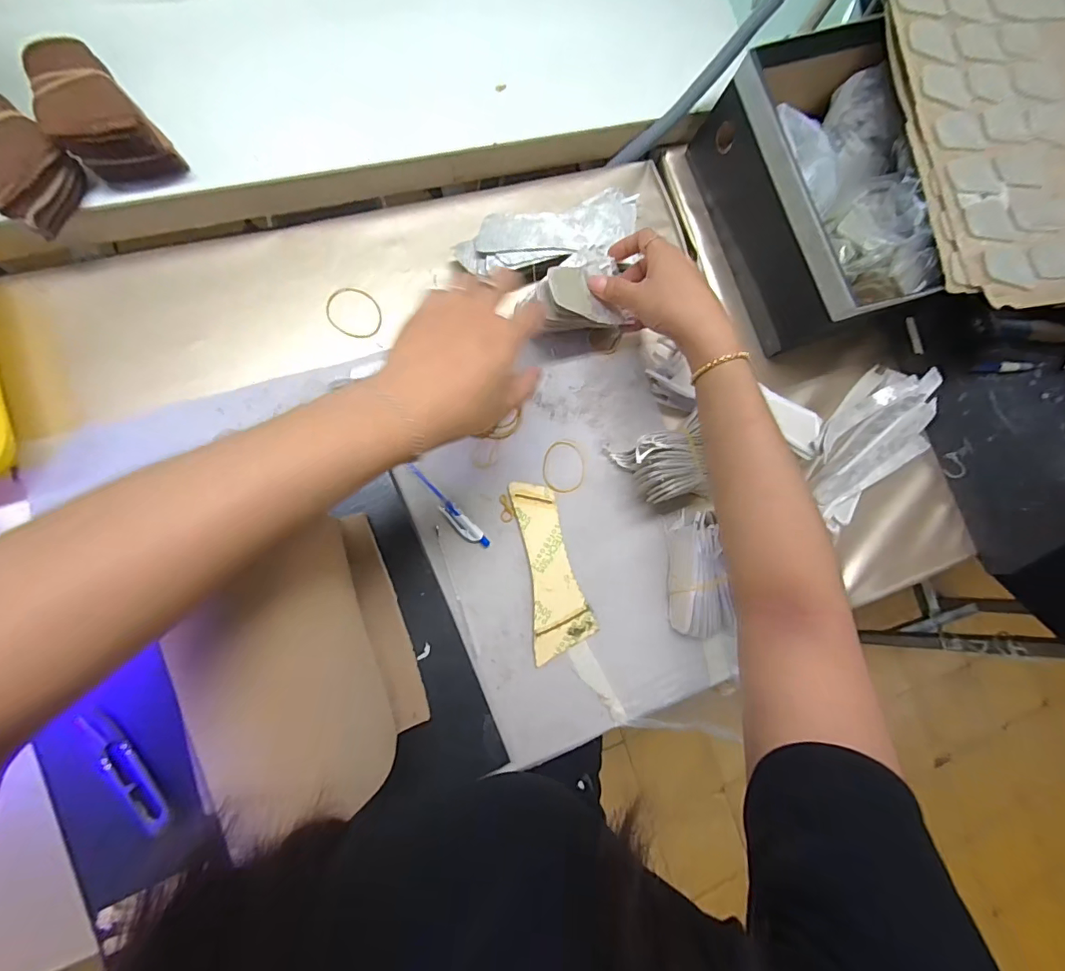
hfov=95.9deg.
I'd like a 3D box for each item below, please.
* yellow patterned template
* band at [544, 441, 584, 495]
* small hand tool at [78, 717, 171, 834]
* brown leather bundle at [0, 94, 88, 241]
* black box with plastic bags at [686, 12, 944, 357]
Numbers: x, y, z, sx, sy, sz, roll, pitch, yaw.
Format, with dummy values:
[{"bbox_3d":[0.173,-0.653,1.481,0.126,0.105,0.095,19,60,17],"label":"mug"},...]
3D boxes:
[{"bbox_3d":[0.017,0.075,0.439,0.057,0.005,0.157,-11,86,-9],"label":"yellow patterned template"},{"bbox_3d":[0.030,-0.017,0.458,0.040,0.004,0.049,10,83,-7],"label":"band"},{"bbox_3d":[-0.296,0.208,0.349,0.017,0.010,0.098,-37,90,-10],"label":"small hand tool"},{"bbox_3d":[-0.387,-0.240,0.359,0.081,0.045,0.062,40,79,-4],"label":"brown leather bundle"},{"bbox_3d":[0.286,-0.297,0.473,0.172,0.099,0.282,-19,87,-9],"label":"black box with plastic bags"}]

